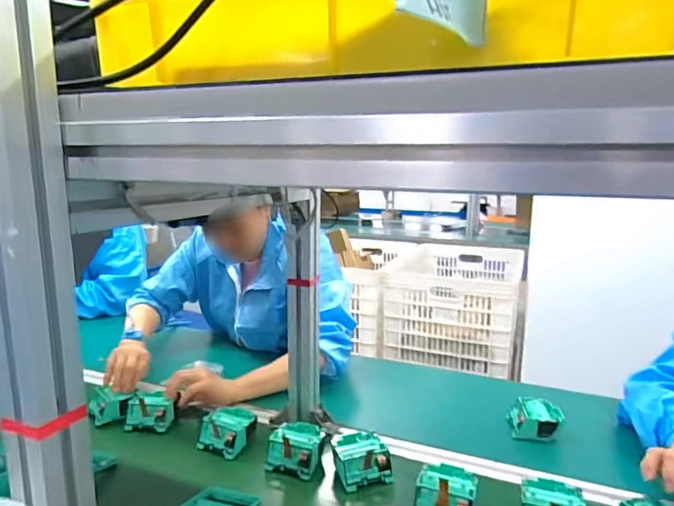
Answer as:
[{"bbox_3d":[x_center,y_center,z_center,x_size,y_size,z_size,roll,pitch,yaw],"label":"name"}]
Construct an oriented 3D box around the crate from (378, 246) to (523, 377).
[{"bbox_3d":[0.483,0.183,1.877,0.456,0.306,0.638,5,11,25],"label":"crate"}]

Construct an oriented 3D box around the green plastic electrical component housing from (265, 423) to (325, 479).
[{"bbox_3d":[-0.062,0.297,0.720,0.084,0.043,0.087,2,10,9],"label":"green plastic electrical component housing"}]

